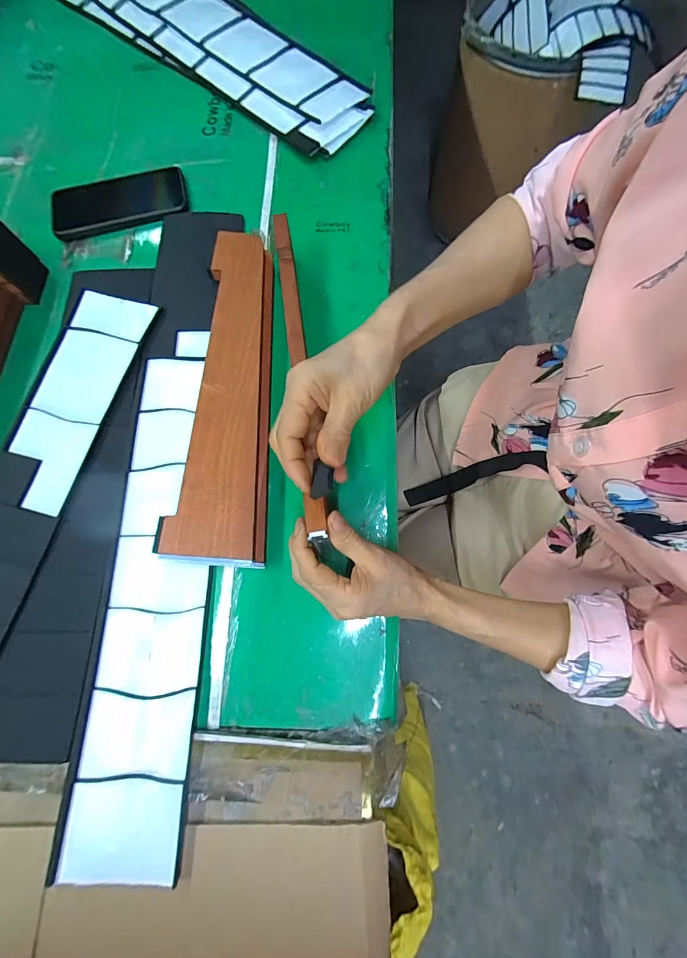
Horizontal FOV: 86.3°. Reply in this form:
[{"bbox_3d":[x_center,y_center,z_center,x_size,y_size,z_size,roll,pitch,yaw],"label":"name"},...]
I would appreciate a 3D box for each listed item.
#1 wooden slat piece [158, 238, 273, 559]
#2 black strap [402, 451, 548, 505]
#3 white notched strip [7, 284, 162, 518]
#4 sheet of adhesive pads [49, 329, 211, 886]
[{"bbox_3d":[-0.114,-0.094,0.368,0.083,0.039,0.351,-1,74,1],"label":"wooden slat piece"},{"bbox_3d":[0.143,-0.002,0.435,0.023,0.202,0.031,9,72,-24],"label":"black strap"},{"bbox_3d":[-0.282,-0.090,0.383,0.088,0.008,0.239,15,76,8],"label":"white notched strip"},{"bbox_3d":[-0.169,0.072,0.339,0.091,0.010,0.467,0,74,3],"label":"sheet of adhesive pads"}]

